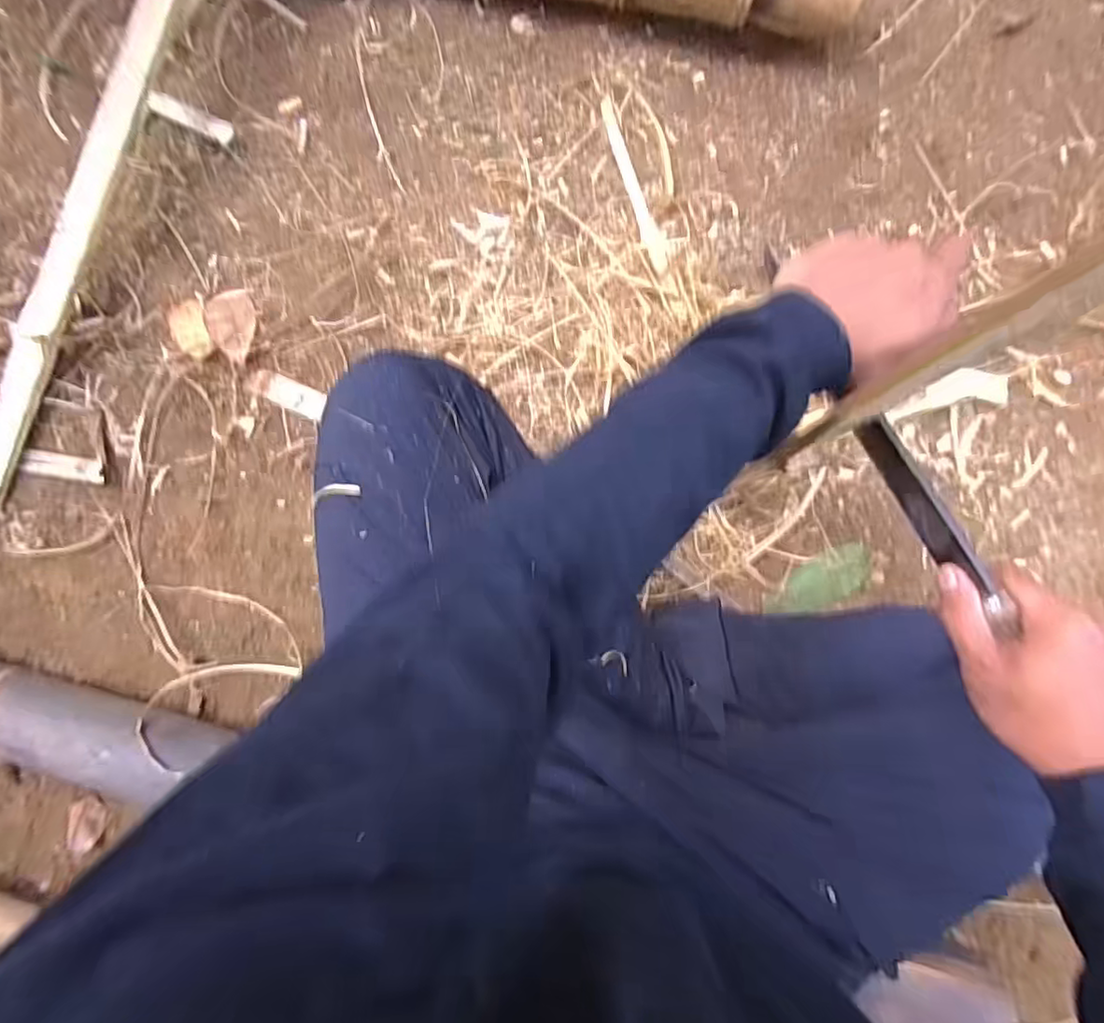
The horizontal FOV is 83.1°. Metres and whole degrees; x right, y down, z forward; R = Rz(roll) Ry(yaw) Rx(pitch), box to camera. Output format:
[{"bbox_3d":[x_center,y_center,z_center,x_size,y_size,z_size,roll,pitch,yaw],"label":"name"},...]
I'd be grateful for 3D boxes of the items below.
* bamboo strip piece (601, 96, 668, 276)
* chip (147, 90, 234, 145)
[{"bbox_3d":[0.088,-0.353,0.679,0.022,0.009,0.209,-19,83,2],"label":"bamboo strip piece"},{"bbox_3d":[-0.420,-0.460,0.725,0.104,0.013,0.026,25,86,6],"label":"chip"}]

